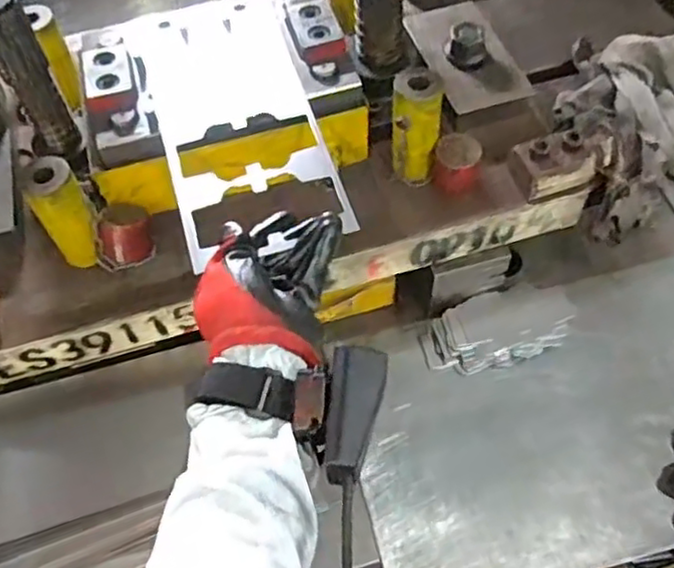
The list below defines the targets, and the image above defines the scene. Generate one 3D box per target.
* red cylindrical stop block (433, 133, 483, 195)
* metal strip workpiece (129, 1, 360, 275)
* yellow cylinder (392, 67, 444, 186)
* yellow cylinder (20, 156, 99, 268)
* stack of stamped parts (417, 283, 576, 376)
[{"bbox_3d":[0.102,-0.099,0.580,0.036,0.045,0.036,-2,56,3],"label":"red cylindrical stop block"},{"bbox_3d":[-0.086,-0.143,0.561,0.124,0.008,0.287,-16,57,-6],"label":"metal strip workpiece"},{"bbox_3d":[0.068,-0.131,0.579,0.038,0.097,0.035,5,57,7],"label":"yellow cylinder"},{"bbox_3d":[-0.216,-0.057,0.546,0.037,0.085,0.039,-30,60,-15],"label":"yellow cylinder"},{"bbox_3d":[0.154,0.046,0.658,0.145,0.031,0.072,-16,57,-7],"label":"stack of stamped parts"}]

